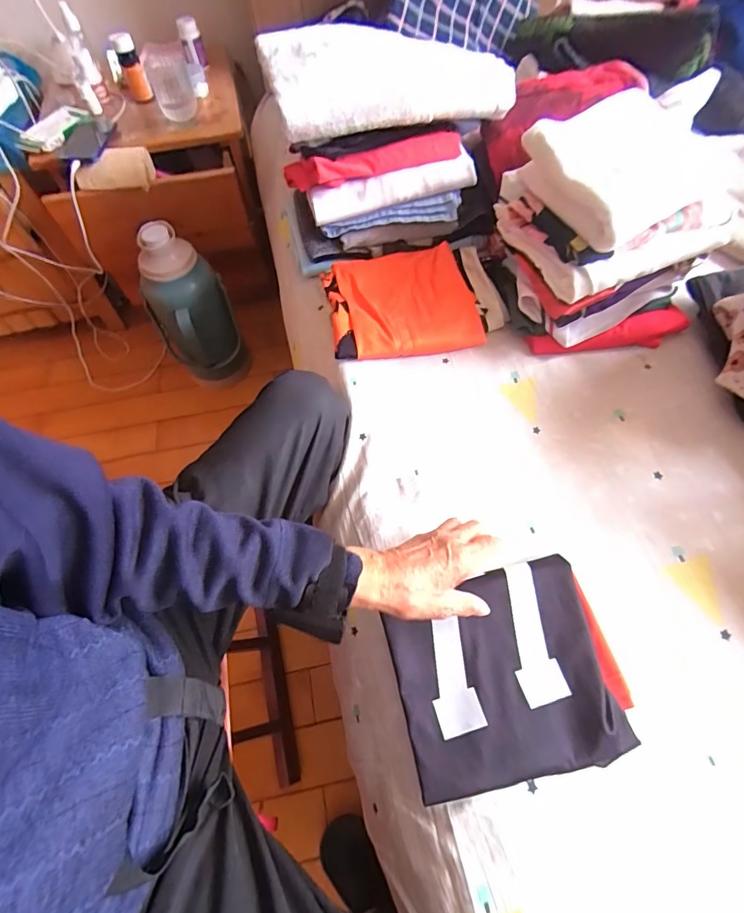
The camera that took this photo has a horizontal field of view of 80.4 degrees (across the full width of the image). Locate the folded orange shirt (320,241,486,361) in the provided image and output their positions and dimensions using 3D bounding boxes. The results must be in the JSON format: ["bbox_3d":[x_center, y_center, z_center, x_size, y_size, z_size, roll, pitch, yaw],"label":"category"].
[{"bbox_3d":[0.044,-0.236,0.682,0.216,0.051,0.176,-9,62,-2],"label":"folded orange shirt"}]

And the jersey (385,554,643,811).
[{"bbox_3d":[0.133,0.213,0.443,0.214,0.020,0.183,-13,62,-4],"label":"jersey"}]

